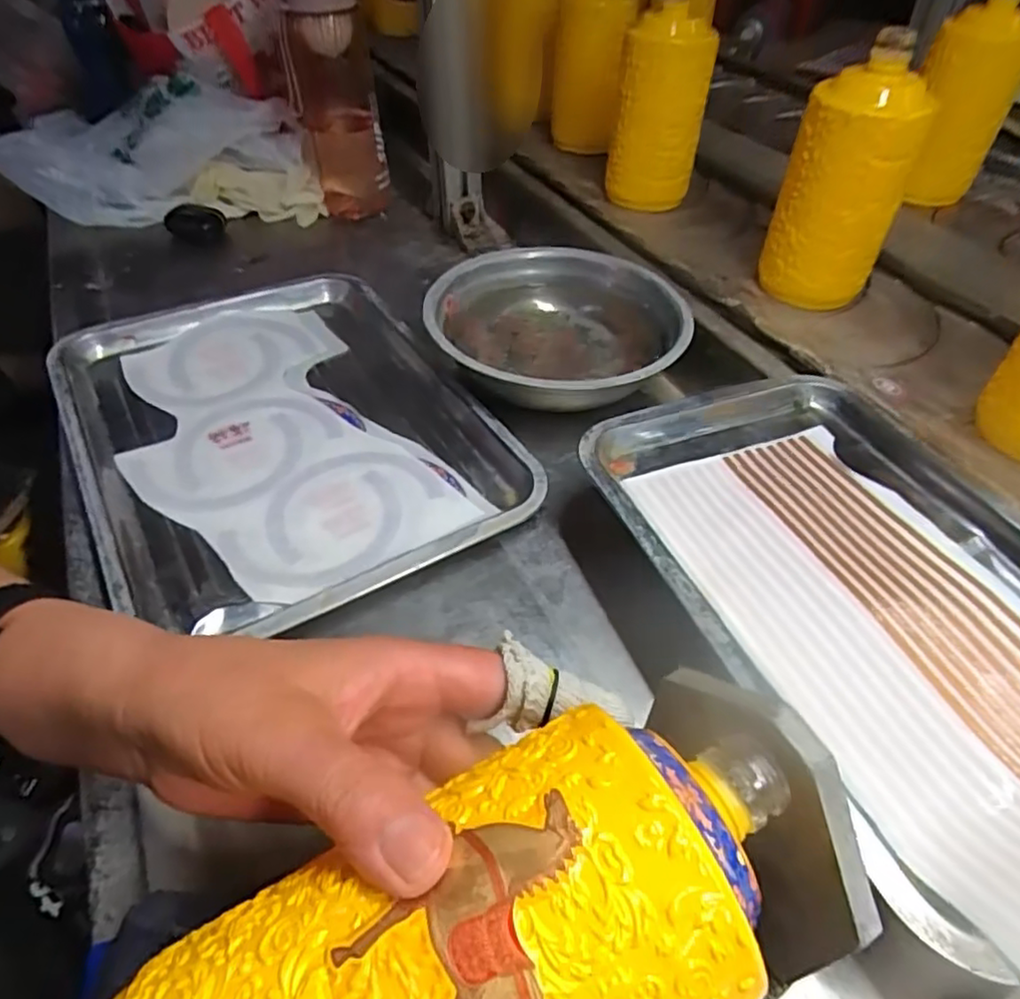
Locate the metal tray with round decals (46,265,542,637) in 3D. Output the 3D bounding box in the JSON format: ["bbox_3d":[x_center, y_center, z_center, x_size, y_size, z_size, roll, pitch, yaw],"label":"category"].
[{"bbox_3d":[-0.167,-0.064,0.466,0.250,0.024,0.347,-26,51,-19],"label":"metal tray with round decals"}]

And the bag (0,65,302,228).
[{"bbox_3d":[-0.381,-0.377,0.694,0.302,0.115,0.147,-13,48,-8],"label":"bag"}]

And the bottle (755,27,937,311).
[{"bbox_3d":[0.277,-0.260,0.545,0.089,0.171,0.089,3,48,7],"label":"bottle"}]

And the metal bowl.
[{"bbox_3d":[0.037,-0.140,0.519,0.197,0.050,0.200,-2,48,2],"label":"metal bowl"}]

